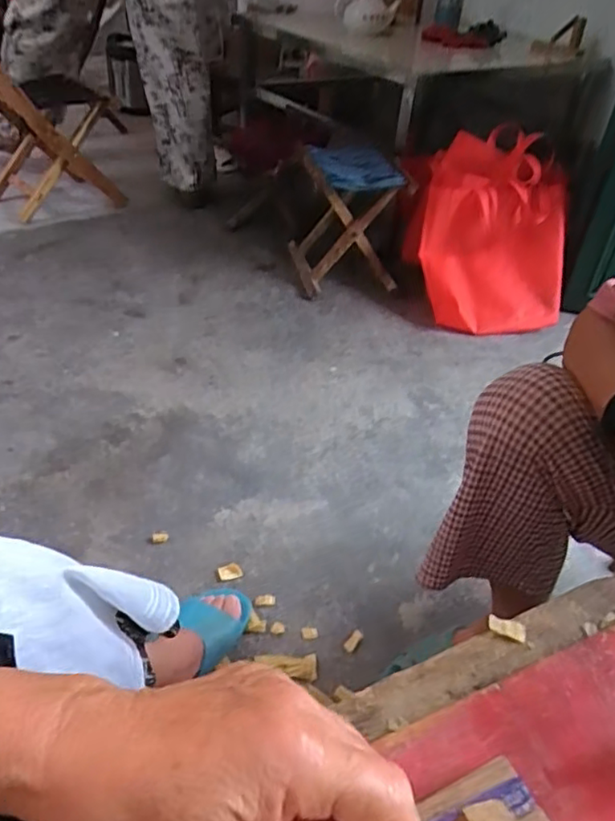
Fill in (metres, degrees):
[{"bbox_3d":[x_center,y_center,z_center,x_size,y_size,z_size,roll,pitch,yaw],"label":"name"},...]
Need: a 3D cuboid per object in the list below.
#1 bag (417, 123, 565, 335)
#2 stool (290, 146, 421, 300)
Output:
[{"bbox_3d":[0.472,-0.441,1.603,0.354,0.496,0.095,6,-1,6],"label":"bag"},{"bbox_3d":[0.113,-0.528,1.714,0.286,0.330,0.358,-3,42,-10],"label":"stool"}]

